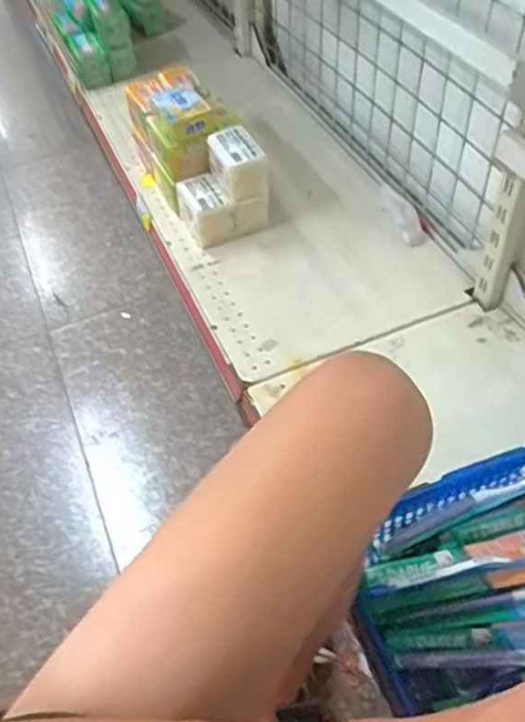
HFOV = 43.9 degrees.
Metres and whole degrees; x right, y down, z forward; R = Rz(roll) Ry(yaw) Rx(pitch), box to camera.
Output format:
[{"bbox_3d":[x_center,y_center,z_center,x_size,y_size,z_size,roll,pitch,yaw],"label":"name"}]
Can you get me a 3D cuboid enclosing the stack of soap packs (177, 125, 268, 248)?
[{"bbox_3d":[-0.036,-0.283,1.045,0.074,0.146,0.102,-15,51,-7],"label":"stack of soap packs"}]

